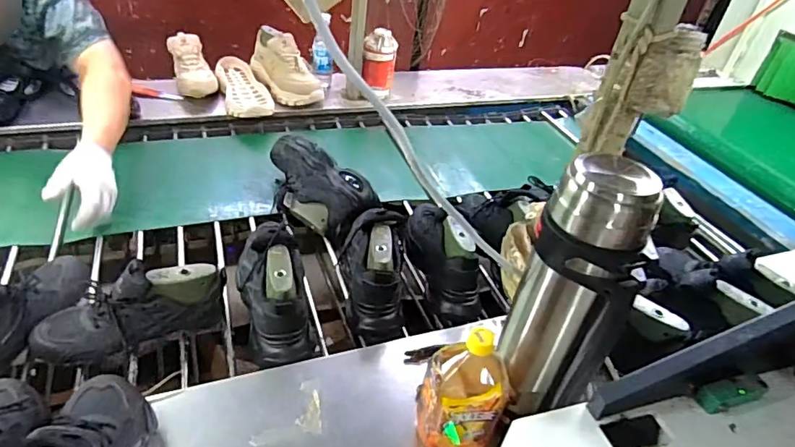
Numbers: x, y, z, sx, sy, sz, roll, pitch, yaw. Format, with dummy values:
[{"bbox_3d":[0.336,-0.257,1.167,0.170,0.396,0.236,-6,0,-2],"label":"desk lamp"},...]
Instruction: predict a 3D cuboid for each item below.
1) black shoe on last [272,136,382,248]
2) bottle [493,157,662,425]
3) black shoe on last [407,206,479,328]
[{"bbox_3d":[-0.180,-0.078,1.109,0.296,0.111,0.142,28,44,24],"label":"black shoe on last"},{"bbox_3d":[0.198,0.089,0.602,0.113,0.334,0.105,10,39,5],"label":"bottle"},{"bbox_3d":[0.085,0.046,0.993,0.096,0.148,0.293,-4,40,-12],"label":"black shoe on last"}]

